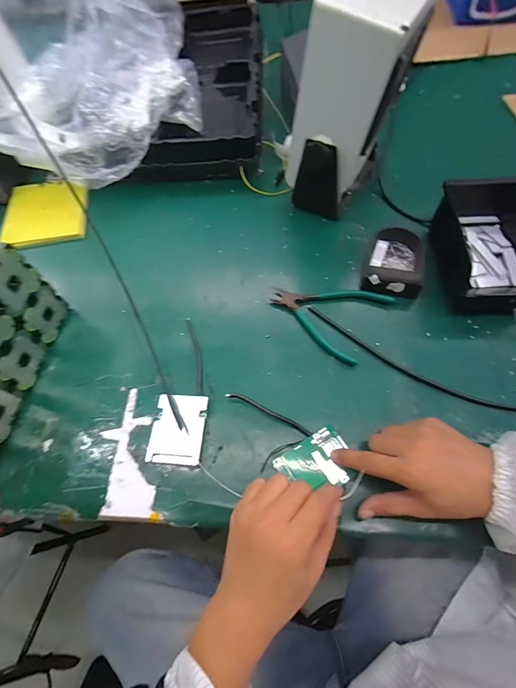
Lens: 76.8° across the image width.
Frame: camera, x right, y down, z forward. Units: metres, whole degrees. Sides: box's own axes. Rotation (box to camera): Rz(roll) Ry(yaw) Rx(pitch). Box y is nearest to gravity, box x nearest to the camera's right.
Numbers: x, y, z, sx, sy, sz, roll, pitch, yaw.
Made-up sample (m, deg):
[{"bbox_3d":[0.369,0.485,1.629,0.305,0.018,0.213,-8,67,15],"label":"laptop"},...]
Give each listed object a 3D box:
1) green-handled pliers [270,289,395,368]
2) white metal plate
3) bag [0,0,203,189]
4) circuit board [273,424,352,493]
[{"bbox_3d":[0.091,-0.048,0.448,0.146,0.021,0.108,29,71,17],"label":"green-handled pliers"},{"bbox_3d":[-0.096,0.101,0.390,0.062,0.006,0.080,3,65,3],"label":"white metal plate"},{"bbox_3d":[-0.237,-0.387,0.472,0.281,0.232,0.262,-10,65,0],"label":"bag"},{"bbox_3d":[0.067,0.132,0.359,0.077,0.008,0.058,-29,62,-14],"label":"circuit board"}]

